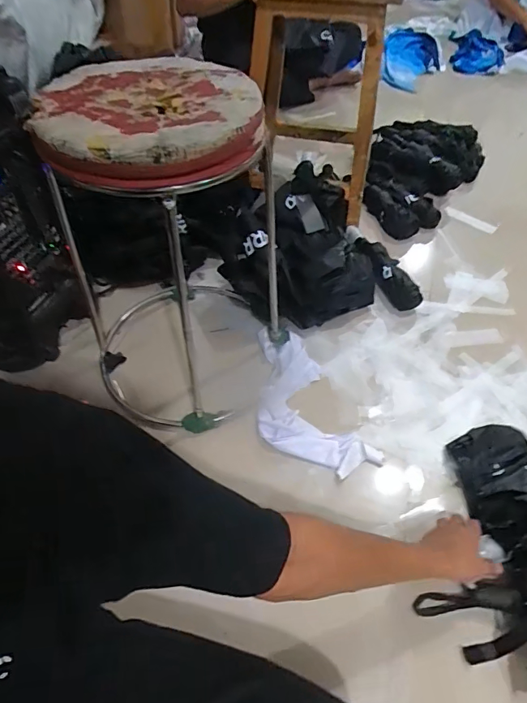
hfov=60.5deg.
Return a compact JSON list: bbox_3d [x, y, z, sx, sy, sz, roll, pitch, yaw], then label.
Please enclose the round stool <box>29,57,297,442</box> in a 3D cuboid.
[{"bbox_3d":[-0.145,-0.179,0.747,0.328,0.483,0.311,1,46,-1],"label":"round stool"}]

